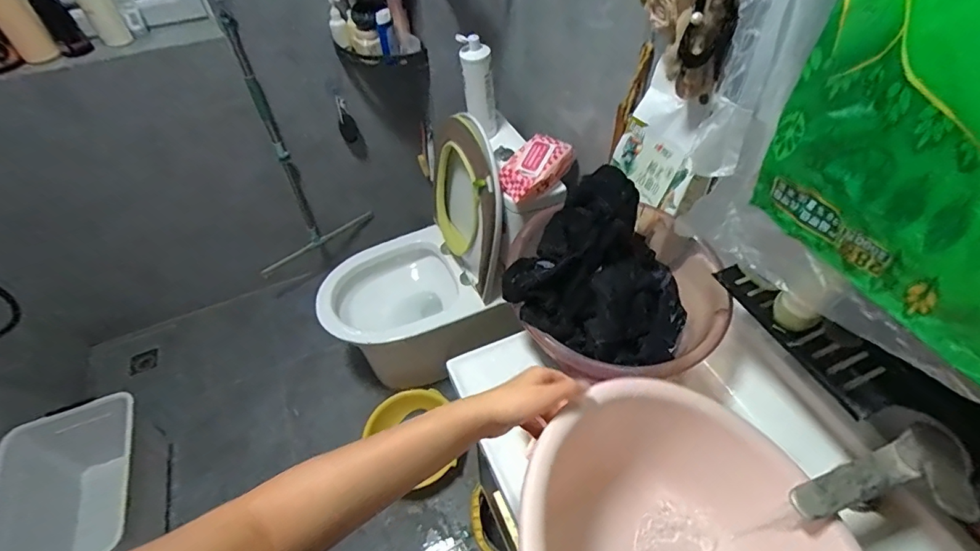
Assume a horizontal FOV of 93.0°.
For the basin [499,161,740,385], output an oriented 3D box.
[{"bbox_3d":[0.198,-0.009,0.733,0.322,0.172,0.296,1,50,-1],"label":"basin"}]

